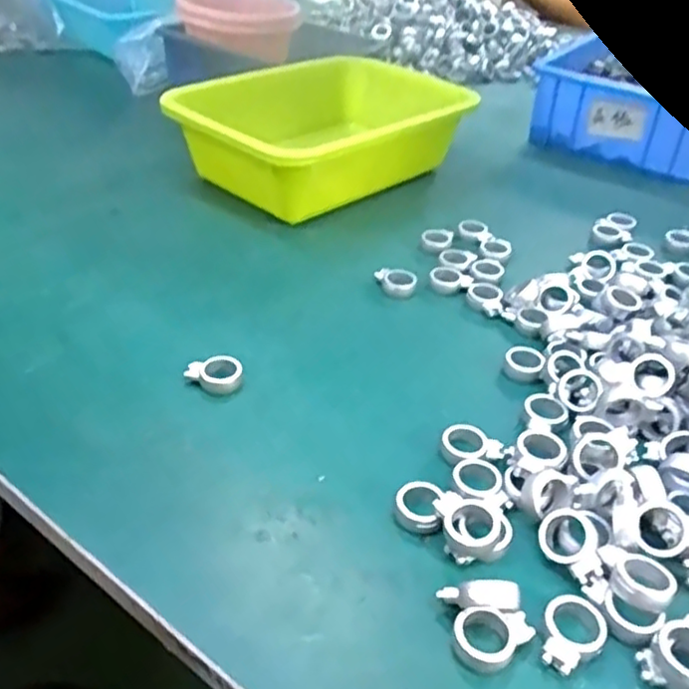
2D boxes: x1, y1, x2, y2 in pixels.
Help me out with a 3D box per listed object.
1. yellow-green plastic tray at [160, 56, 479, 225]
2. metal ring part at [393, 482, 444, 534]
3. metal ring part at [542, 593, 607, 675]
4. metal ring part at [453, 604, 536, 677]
[{"bbox_3d":[-0.006,-0.214,0.666,0.290,0.083,0.186,-29,48,-35],"label":"yellow-green plastic tray"},{"bbox_3d":[0.037,0.081,0.339,0.024,0.015,0.026,2,38,-2],"label":"metal ring part"},{"bbox_3d":[0.096,0.123,0.288,0.025,0.008,0.033,26,43,26],"label":"metal ring part"},{"bbox_3d":[0.064,0.123,0.283,0.034,0.014,0.023,0,38,-5],"label":"metal ring part"}]

